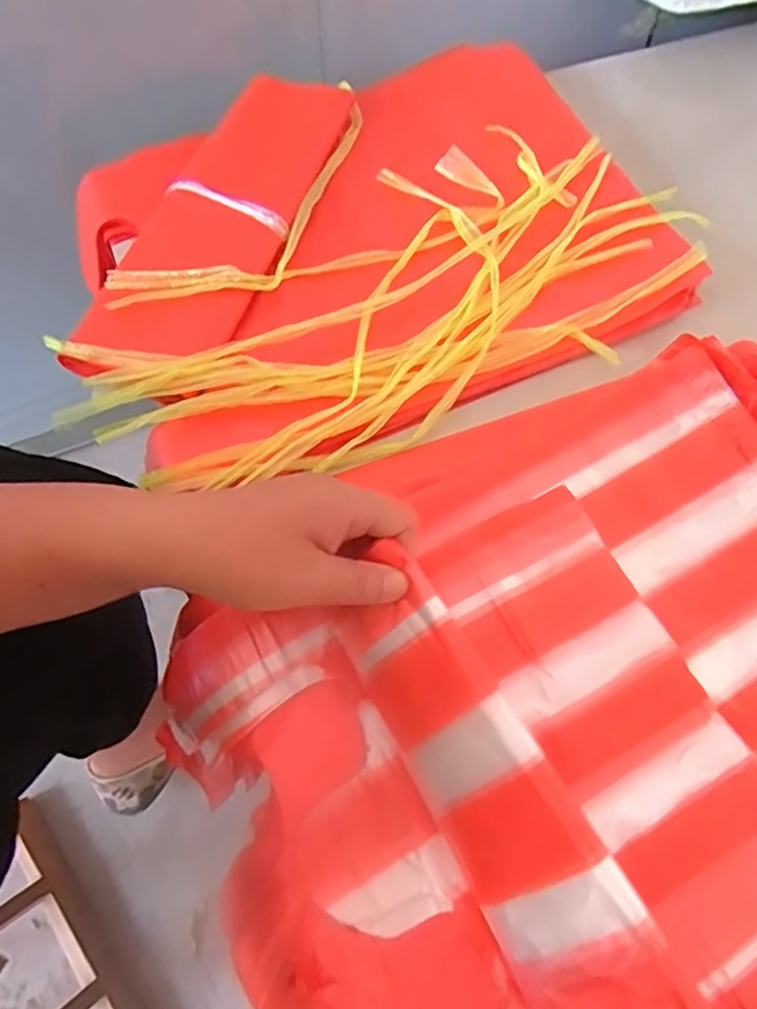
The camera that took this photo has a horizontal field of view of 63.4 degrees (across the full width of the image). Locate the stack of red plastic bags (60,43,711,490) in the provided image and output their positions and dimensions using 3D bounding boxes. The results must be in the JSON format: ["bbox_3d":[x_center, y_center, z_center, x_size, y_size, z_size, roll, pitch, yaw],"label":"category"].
[{"bbox_3d":[-0.025,-0.230,0.542,0.495,0.057,0.388,-25,69,-13],"label":"stack of red plastic bags"}]

